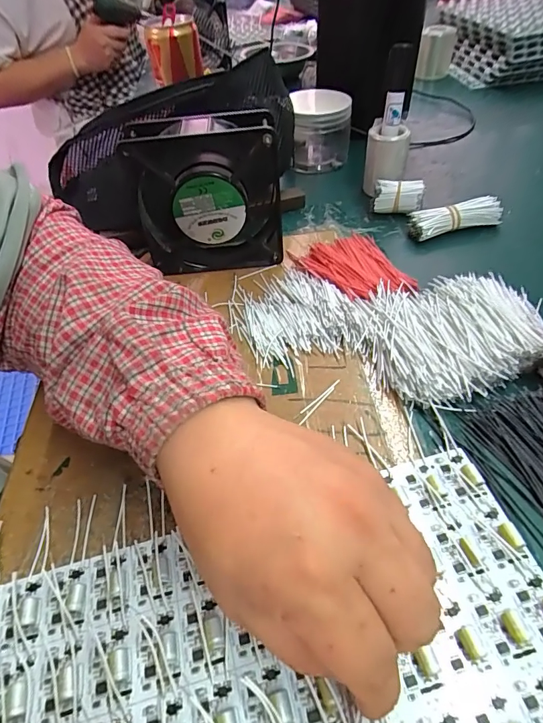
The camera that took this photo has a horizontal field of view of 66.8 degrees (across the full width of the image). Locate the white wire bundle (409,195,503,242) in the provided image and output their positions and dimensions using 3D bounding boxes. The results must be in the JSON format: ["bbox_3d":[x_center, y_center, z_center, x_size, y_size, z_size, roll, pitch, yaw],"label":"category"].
[{"bbox_3d":[0.180,-0.140,0.401,0.085,0.026,0.026,-12,50,-4],"label":"white wire bundle"}]

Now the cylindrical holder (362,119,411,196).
[{"bbox_3d":[0.123,-0.218,0.446,0.042,0.068,0.042,14,53,17],"label":"cylindrical holder"}]

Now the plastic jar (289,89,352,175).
[{"bbox_3d":[0.061,-0.284,0.507,0.071,0.069,0.081,2,50,8],"label":"plastic jar"}]

